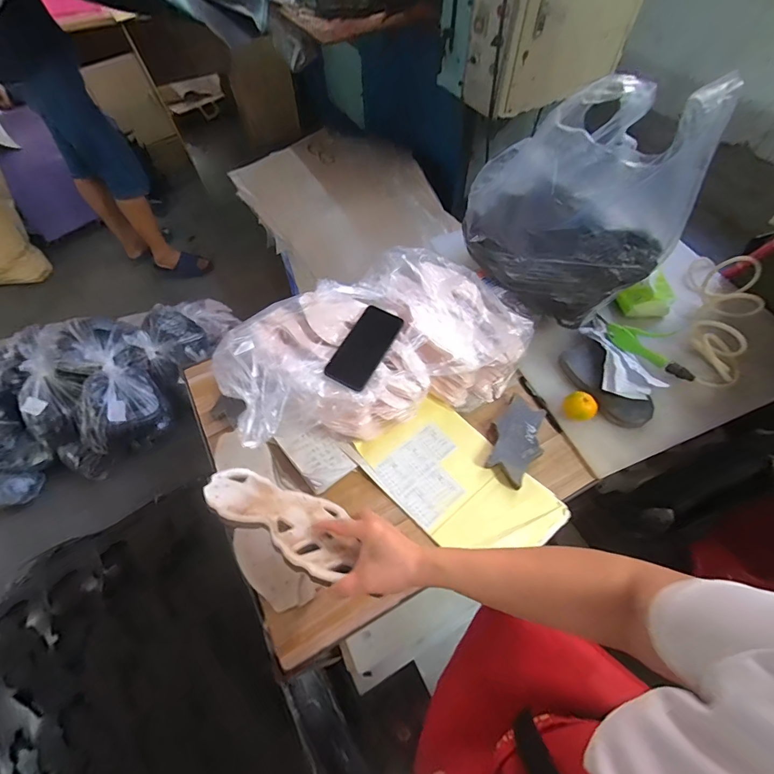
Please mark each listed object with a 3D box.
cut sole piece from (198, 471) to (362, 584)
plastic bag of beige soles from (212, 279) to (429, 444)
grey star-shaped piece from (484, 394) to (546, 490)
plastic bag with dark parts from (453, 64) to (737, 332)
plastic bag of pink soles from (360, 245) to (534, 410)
[{"bbox_3d":[-0.131,0.165,0.521,0.233,0.018,0.097,20,27,23],"label":"cut sole piece"},{"bbox_3d":[-0.110,-0.034,0.735,0.339,0.166,0.272,-16,59,-8],"label":"plastic bag of beige soles"},{"bbox_3d":[0.241,0.093,0.737,0.093,0.020,0.164,33,65,20],"label":"grey star-shaped piece"},{"bbox_3d":[0.327,-0.336,0.716,0.194,0.383,0.338,-36,64,-19],"label":"plastic bag with dark parts"},{"bbox_3d":[0.112,-0.132,0.810,0.237,0.154,0.329,-26,61,-14],"label":"plastic bag of pink soles"}]

